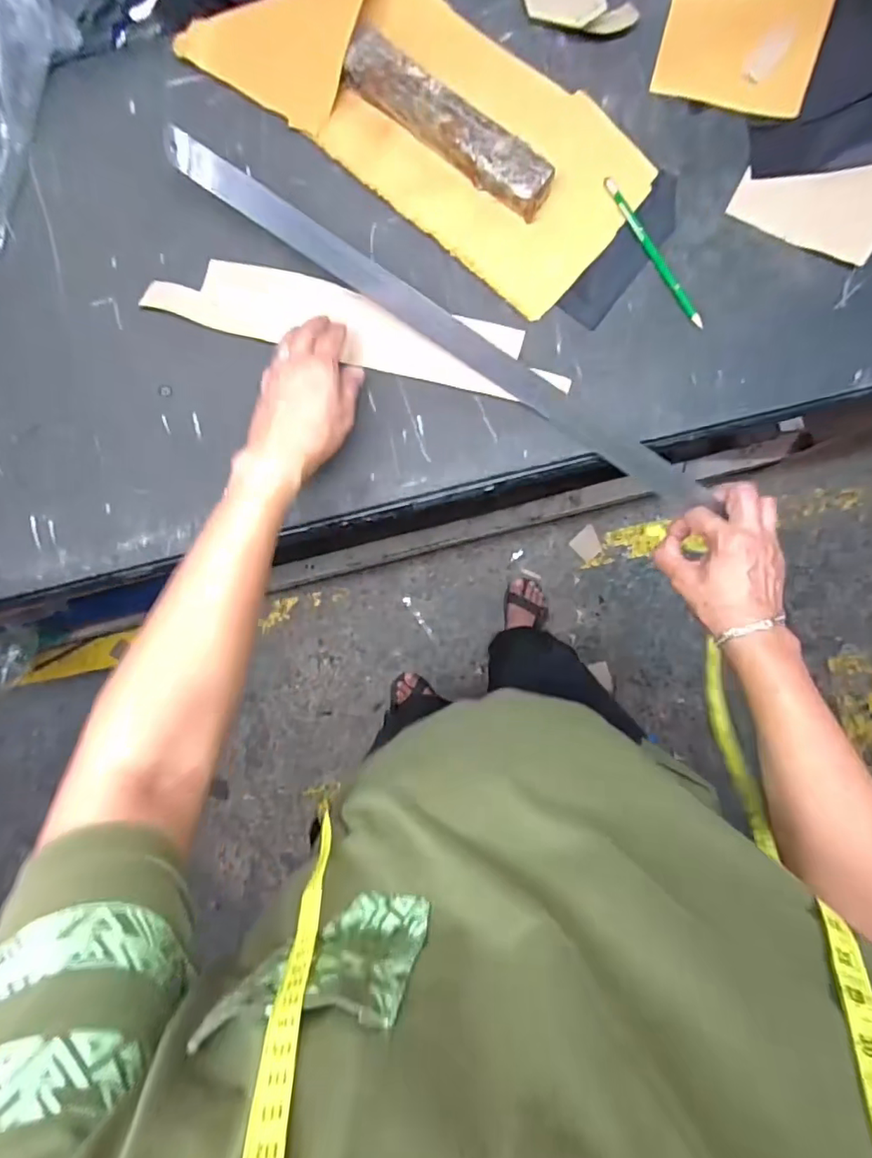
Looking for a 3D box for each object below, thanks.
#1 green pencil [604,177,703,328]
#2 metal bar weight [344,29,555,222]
[{"bbox_3d":[0.202,-0.304,0.511,0.010,0.008,0.164,-30,87,2],"label":"green pencil"},{"bbox_3d":[0.010,-0.421,0.513,0.226,0.025,0.045,39,91,3],"label":"metal bar weight"}]

